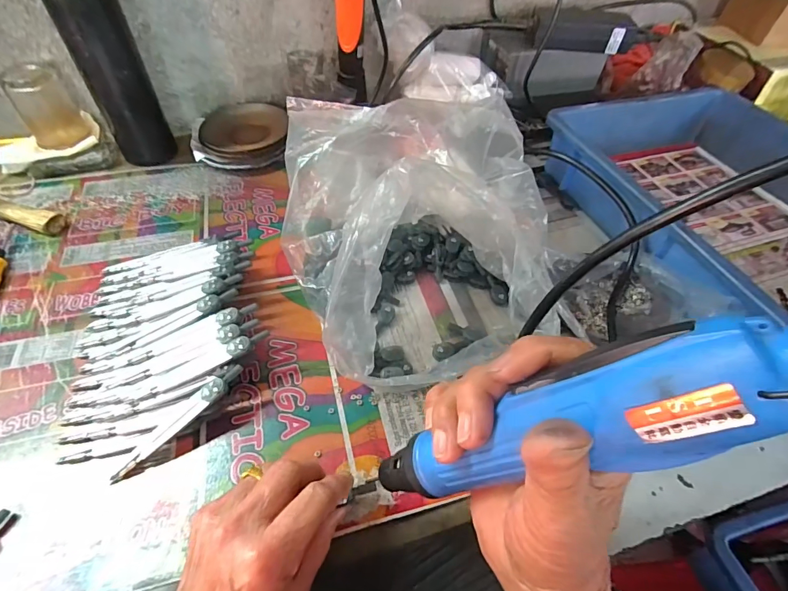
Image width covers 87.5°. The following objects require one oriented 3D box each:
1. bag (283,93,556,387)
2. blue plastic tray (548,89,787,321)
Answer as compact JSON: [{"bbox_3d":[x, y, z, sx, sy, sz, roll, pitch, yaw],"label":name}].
[{"bbox_3d":[0.015,-0.068,0.392,0.246,0.112,0.294,1,51,-3],"label":"bag"},{"bbox_3d":[0.398,-0.076,0.443,0.319,0.080,0.438,-10,52,-12],"label":"blue plastic tray"}]

